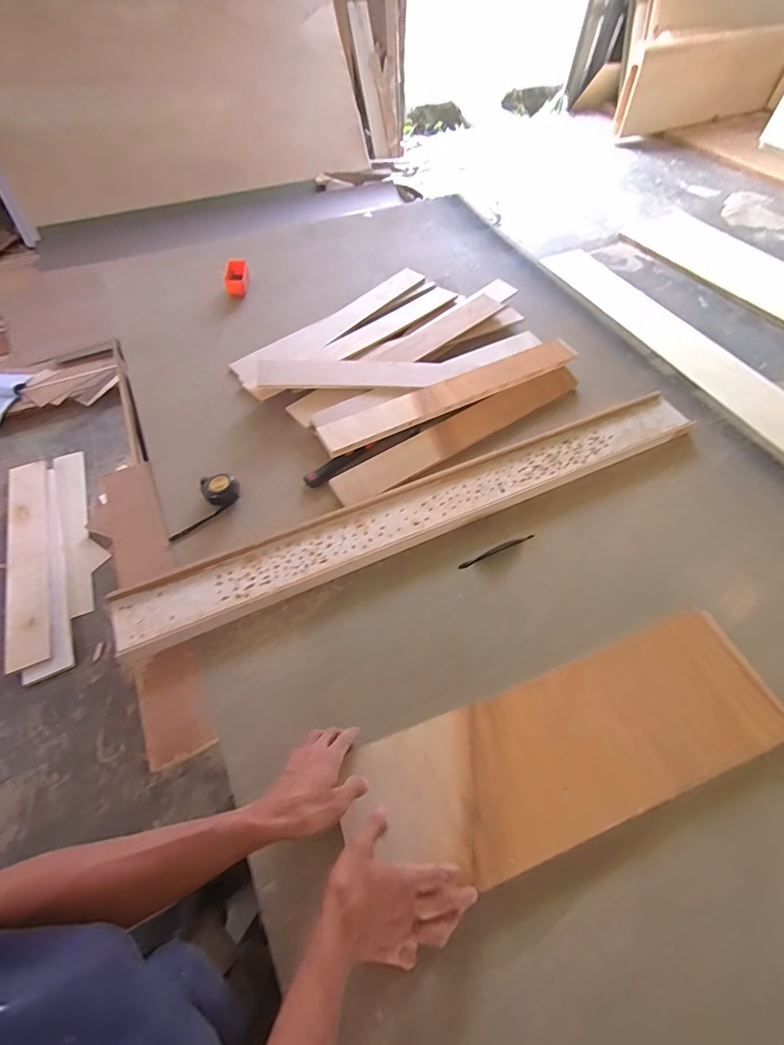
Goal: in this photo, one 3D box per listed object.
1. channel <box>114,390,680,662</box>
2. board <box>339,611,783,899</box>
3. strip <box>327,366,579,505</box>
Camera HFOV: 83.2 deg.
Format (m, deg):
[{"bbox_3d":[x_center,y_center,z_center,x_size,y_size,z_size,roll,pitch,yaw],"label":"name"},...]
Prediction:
[{"bbox_3d":[0.090,-0.041,0.824,1.130,0.029,0.119,-22,60,-14],"label":"channel"},{"bbox_3d":[0.250,0.300,0.595,0.581,0.028,0.197,-15,58,-10],"label":"board"},{"bbox_3d":[0.158,-0.199,0.926,0.621,0.016,0.073,-31,62,-19],"label":"strip"}]

